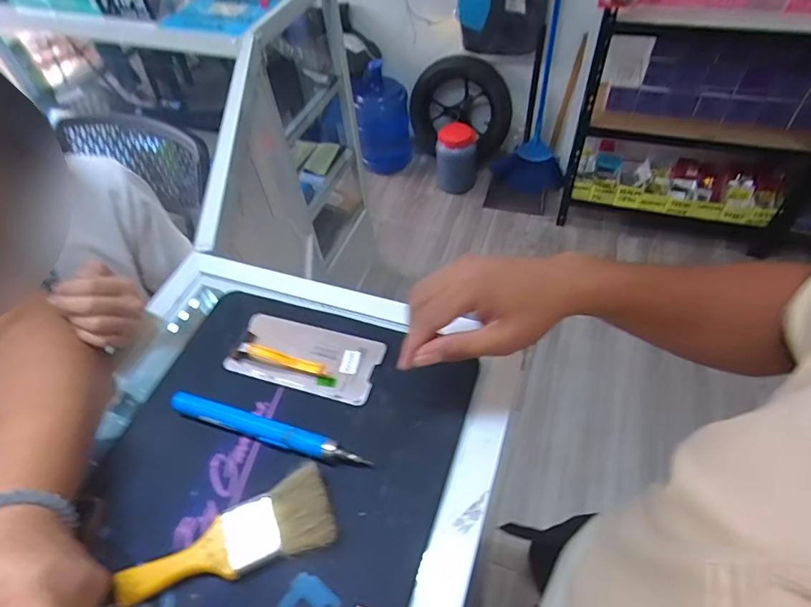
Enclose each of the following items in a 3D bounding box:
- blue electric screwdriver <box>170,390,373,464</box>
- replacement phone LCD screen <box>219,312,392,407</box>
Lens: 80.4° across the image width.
[{"bbox_3d":[-0.123,0.113,0.428,0.188,0.019,0.018,14,55,14],"label":"blue electric screwdriver"},{"bbox_3d":[-0.100,0.048,0.475,0.146,0.021,0.071,12,54,13],"label":"replacement phone LCD screen"}]

